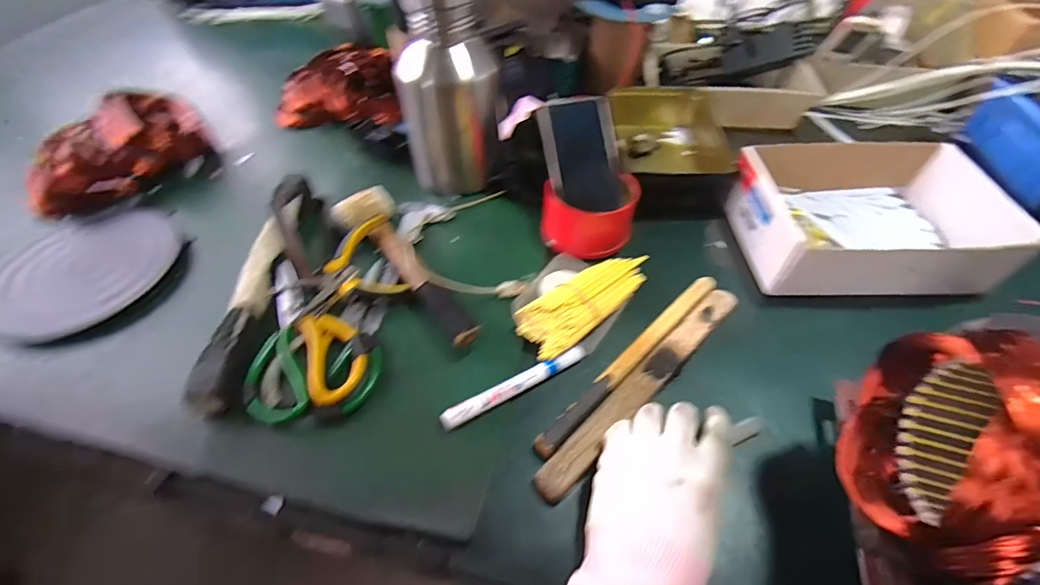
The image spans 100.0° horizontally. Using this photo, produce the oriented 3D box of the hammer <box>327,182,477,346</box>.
[{"bbox_3d":[-0.128,-0.027,0.483,0.072,0.044,0.260,-27,55,-19],"label":"hammer"}]

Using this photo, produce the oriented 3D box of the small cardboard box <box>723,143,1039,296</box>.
[{"bbox_3d":[0.386,-0.095,0.502,0.246,0.077,0.189,-1,51,0],"label":"small cardboard box"}]

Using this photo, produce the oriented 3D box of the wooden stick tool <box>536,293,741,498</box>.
[{"bbox_3d":[0.119,0.081,0.403,0.277,0.023,0.027,-37,59,-25],"label":"wooden stick tool"}]

